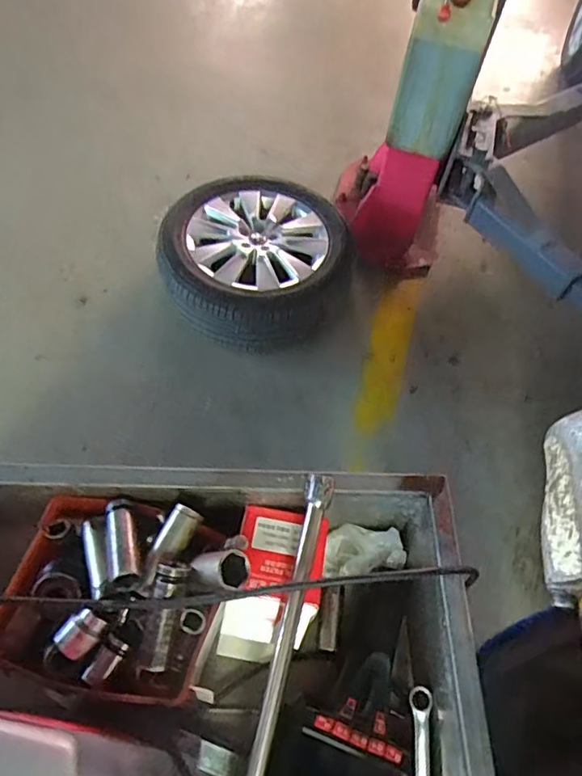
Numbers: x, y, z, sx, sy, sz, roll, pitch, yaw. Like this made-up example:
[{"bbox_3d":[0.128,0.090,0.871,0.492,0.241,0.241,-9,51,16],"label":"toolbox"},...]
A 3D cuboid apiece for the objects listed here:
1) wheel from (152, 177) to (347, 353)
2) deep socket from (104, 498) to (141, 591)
[{"bbox_3d":[-0.107,-0.413,1.773,0.551,0.184,0.555,2,57,-3],"label":"wheel"},{"bbox_3d":[-0.144,0.129,0.475,0.026,0.021,0.088,-14,43,-13],"label":"deep socket"}]

